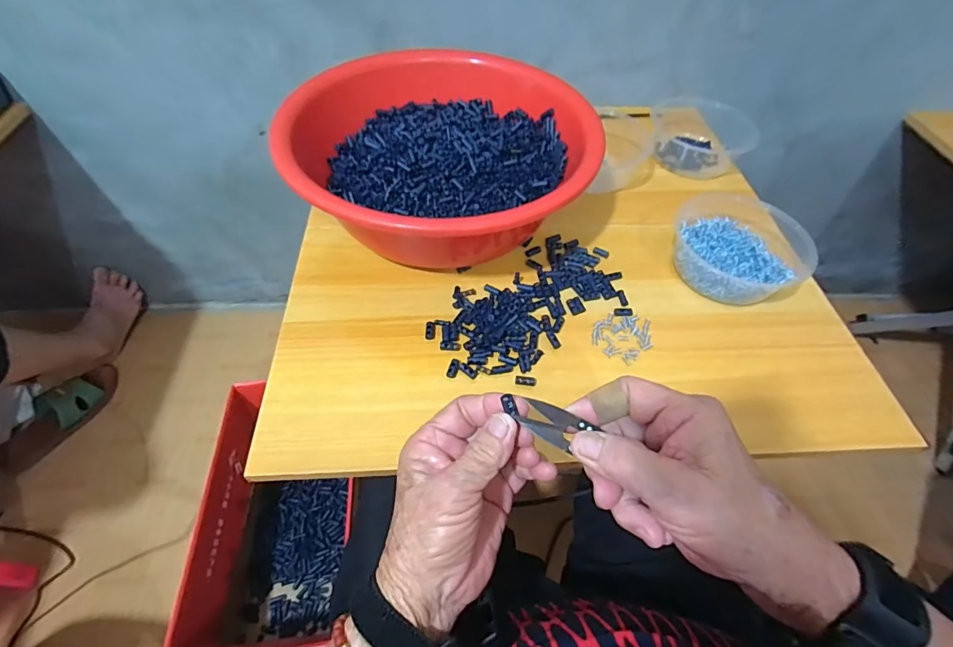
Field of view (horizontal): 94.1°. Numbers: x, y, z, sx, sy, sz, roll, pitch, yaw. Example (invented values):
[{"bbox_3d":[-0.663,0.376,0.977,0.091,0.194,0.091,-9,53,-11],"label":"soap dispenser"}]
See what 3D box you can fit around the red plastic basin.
[{"bbox_3d":[-0.042,-0.182,0.523,0.324,0.115,0.324,2,54,-2],"label":"red plastic basin"}]

